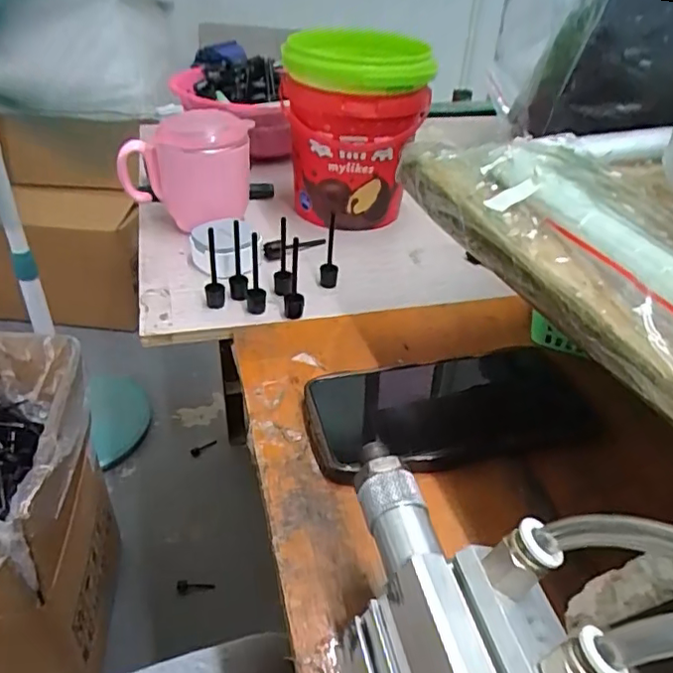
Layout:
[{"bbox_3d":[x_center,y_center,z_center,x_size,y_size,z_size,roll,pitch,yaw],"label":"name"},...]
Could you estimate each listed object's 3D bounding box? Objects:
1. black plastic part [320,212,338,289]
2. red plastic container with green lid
[{"bbox_3d":[-0.005,-0.069,0.469,0.014,0.064,0.016,4,36,0],"label":"black plastic part"},{"bbox_3d":[0.016,-0.185,0.545,0.121,0.158,0.114,-22,44,-31],"label":"red plastic container with green lid"}]

